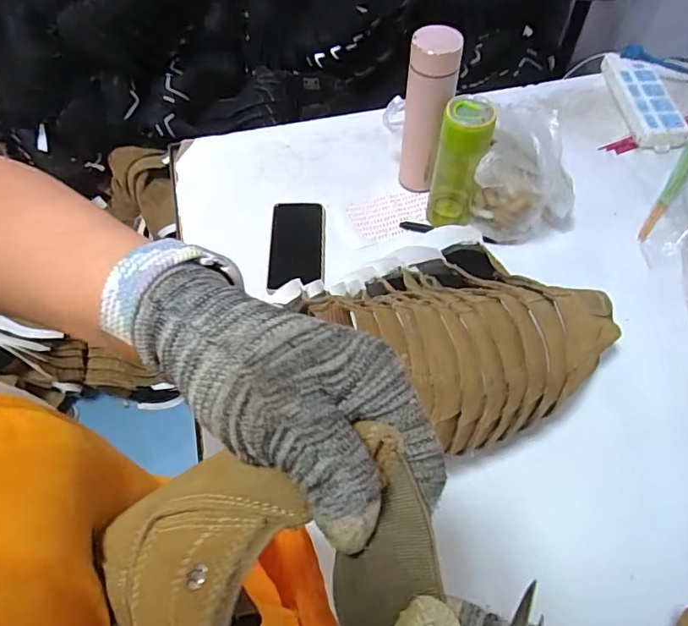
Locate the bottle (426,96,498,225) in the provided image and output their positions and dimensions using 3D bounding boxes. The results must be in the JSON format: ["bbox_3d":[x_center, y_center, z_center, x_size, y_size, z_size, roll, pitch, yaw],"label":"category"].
[{"bbox_3d":[0.157,-0.204,0.723,0.064,0.182,0.065,10,58,7],"label":"bottle"}]

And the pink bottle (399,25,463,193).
[{"bbox_3d":[0.116,-0.273,0.739,0.063,0.226,0.056,8,58,6],"label":"pink bottle"}]

